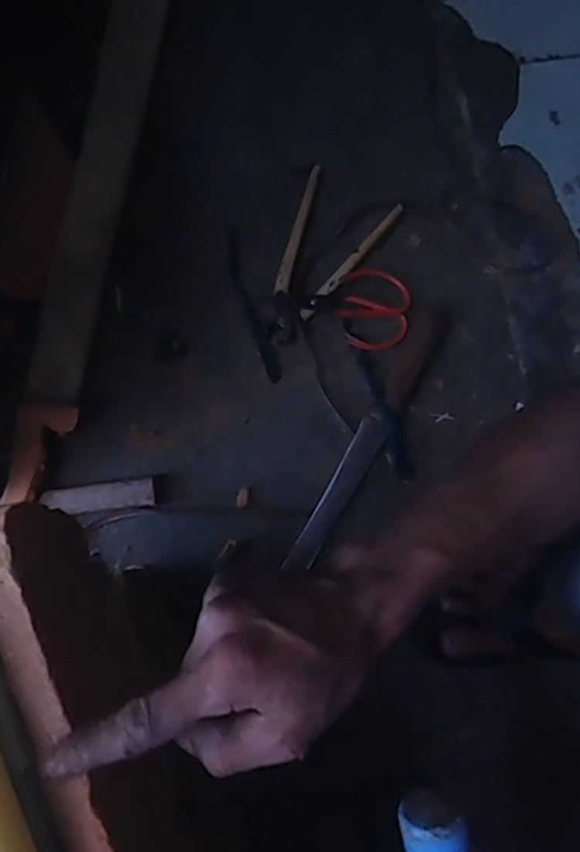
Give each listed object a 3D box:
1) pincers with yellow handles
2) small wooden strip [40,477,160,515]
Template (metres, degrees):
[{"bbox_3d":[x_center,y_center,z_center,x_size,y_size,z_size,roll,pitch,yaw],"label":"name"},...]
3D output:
[{"bbox_3d":[0.025,-0.207,0.704,0.107,0.018,0.209,37,79,7],"label":"pincers with yellow handles"},{"bbox_3d":[-0.199,0.076,0.648,0.116,0.021,0.029,-8,78,-3],"label":"small wooden strip"}]

